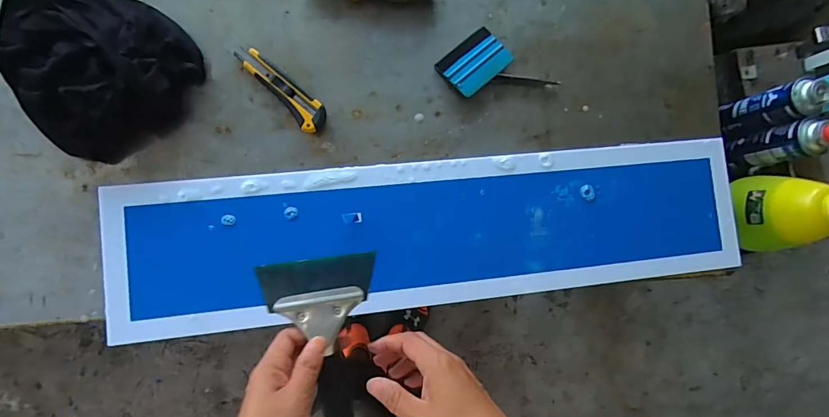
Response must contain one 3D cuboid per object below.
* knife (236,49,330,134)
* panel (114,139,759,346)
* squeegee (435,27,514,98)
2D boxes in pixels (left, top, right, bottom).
[{"bbox_3d":[-0.176,-0.164,0.573,0.039,0.018,0.143,-44,93,-8],"label":"knife"},{"bbox_3d":[0.045,0.031,0.593,0.870,0.012,0.196,-6,87,-8],"label":"panel"},{"bbox_3d":[0.088,-0.213,0.614,0.097,0.017,0.069,-40,92,-8],"label":"squeegee"}]

